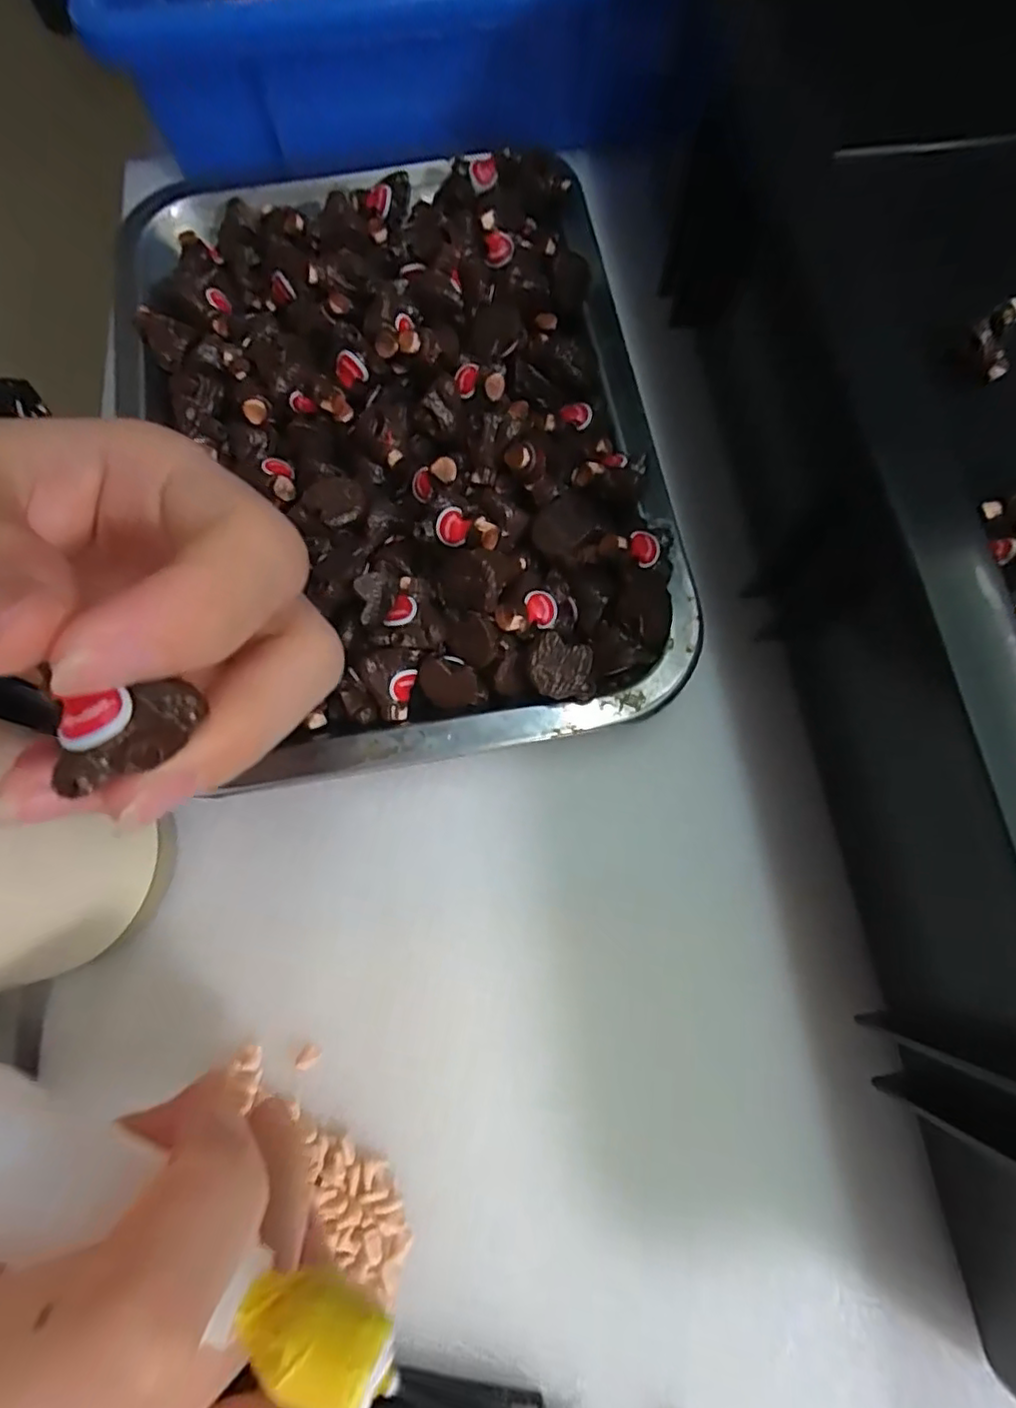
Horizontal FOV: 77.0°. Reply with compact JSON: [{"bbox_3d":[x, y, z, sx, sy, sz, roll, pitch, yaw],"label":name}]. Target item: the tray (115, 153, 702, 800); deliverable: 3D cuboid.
[{"bbox_3d":[-0.043,-0.098,0.229,0.178,0.043,0.243,-12,72,-2],"label":"tray"}]

